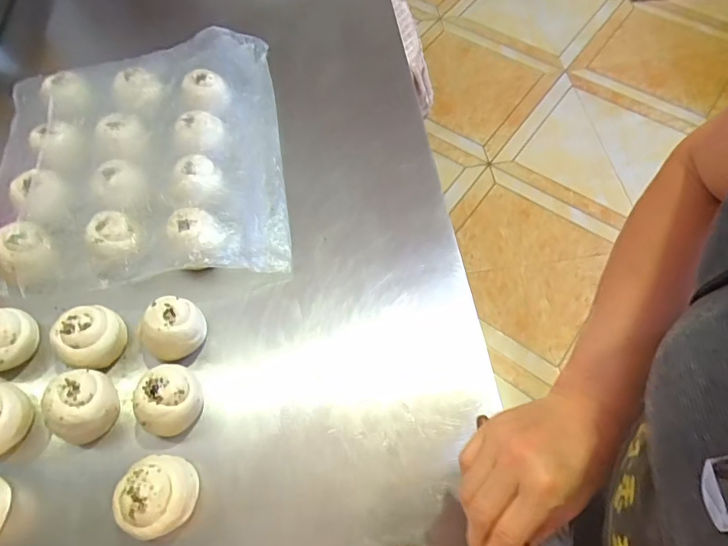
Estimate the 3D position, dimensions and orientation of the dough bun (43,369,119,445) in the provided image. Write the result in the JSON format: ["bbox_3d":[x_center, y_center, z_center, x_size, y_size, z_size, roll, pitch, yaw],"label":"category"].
[{"bbox_3d":[-0.273,0.125,0.480,0.058,0.043,0.062,-24,63,-11],"label":"dough bun"}]

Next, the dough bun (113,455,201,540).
[{"bbox_3d":[-0.181,0.193,0.436,0.061,0.042,0.069,1,61,3],"label":"dough bun"}]

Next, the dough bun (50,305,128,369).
[{"bbox_3d":[-0.281,0.065,0.514,0.055,0.040,0.062,23,64,14],"label":"dough bun"}]

